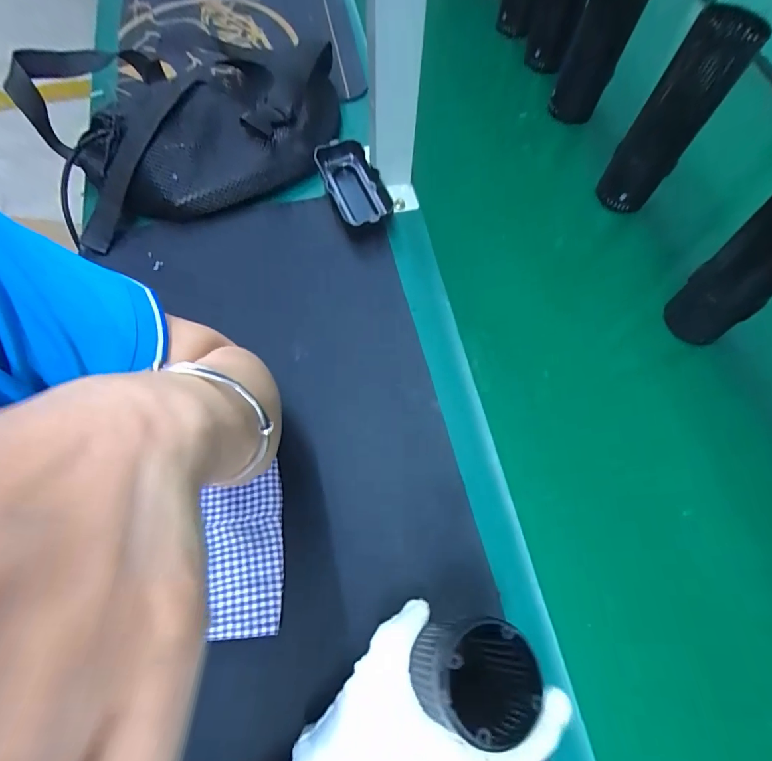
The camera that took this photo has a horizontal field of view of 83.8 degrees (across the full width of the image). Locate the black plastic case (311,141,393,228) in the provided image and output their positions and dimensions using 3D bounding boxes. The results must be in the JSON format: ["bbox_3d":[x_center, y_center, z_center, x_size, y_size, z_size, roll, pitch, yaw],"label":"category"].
[{"bbox_3d":[-0.030,-0.199,0.438,0.053,0.022,0.108,-22,70,-9],"label":"black plastic case"}]

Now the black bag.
[{"bbox_3d":[-0.208,-0.283,0.457,0.295,0.085,0.240,-20,69,-9],"label":"black bag"}]

